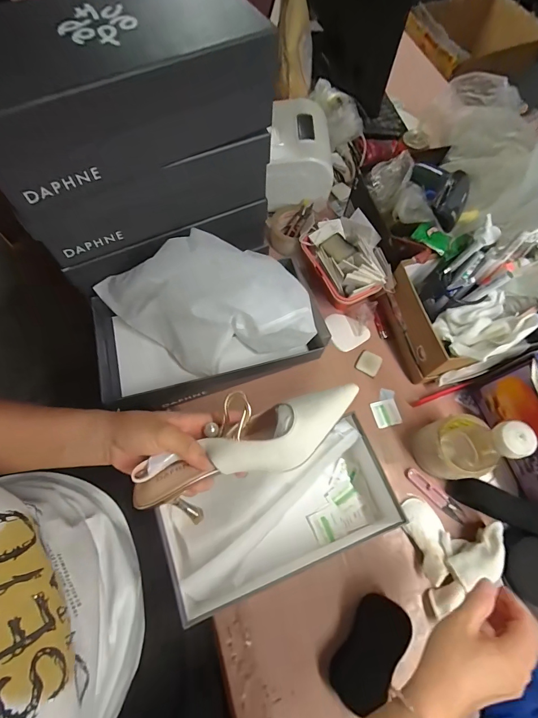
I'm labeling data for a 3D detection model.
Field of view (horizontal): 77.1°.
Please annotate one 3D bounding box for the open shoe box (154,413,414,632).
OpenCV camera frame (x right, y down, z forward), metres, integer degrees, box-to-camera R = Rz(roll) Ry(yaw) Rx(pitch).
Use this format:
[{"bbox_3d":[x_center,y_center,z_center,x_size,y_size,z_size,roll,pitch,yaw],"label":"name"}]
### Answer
[{"bbox_3d":[0.026,0.218,0.472,0.317,0.087,0.174,-22,72,-10],"label":"open shoe box"}]

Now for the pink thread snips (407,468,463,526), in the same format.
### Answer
[{"bbox_3d":[0.256,0.208,0.522,0.098,0.007,0.024,43,74,12],"label":"pink thread snips"}]

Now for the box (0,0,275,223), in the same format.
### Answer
[{"bbox_3d":[-0.158,-0.304,0.355,0.306,0.101,0.199,-28,74,-12],"label":"box"}]

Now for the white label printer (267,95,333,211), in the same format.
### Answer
[{"bbox_3d":[0.056,-0.405,0.672,0.126,0.106,0.170,-4,70,-4],"label":"white label printer"}]

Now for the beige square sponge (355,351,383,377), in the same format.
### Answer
[{"bbox_3d":[0.178,0.007,0.602,0.040,0.004,0.044,28,71,7],"label":"beige square sponge"}]

